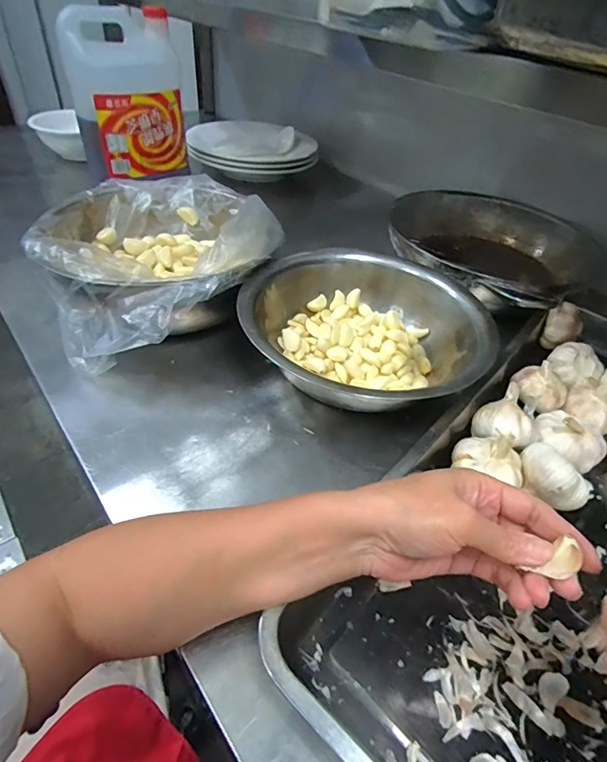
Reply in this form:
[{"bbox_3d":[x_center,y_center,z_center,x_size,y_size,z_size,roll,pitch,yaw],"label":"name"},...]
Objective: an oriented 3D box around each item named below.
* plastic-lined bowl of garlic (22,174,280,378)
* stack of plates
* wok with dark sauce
[{"bbox_3d":[-0.177,-0.153,0.560,0.276,0.114,0.301,4,43,-3],"label":"plastic-lined bowl of garlic"},{"bbox_3d":[-0.132,-0.540,1.021,0.287,0.068,0.226,-13,46,-20],"label":"stack of plates"},{"bbox_3d":[0.275,-0.198,0.675,0.263,0.083,0.290,-29,53,-32],"label":"wok with dark sauce"}]

